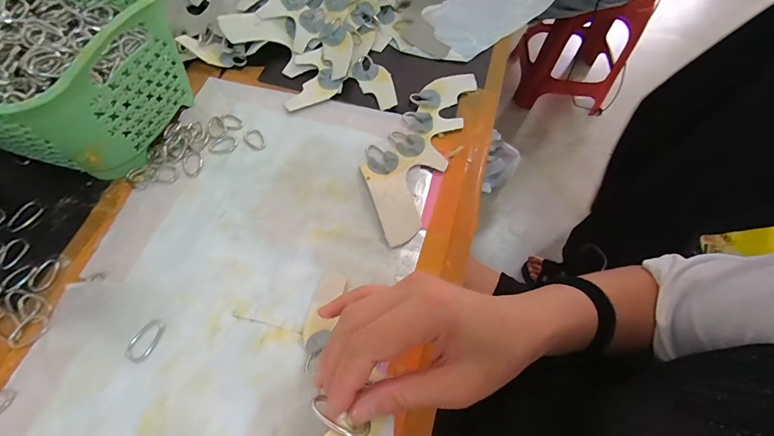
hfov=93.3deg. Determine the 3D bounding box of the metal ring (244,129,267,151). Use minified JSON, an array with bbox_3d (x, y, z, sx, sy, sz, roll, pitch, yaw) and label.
[{"bbox_3d":[-0.142,-0.084,0.391,0.020,0.004,0.030,-30,69,-17],"label":"metal ring"}]

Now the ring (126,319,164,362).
[{"bbox_3d":[-0.195,0.098,0.295,0.019,0.004,0.034,26,65,9],"label":"ring"}]

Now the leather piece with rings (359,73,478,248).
[{"bbox_3d":[0.032,-0.082,0.394,0.077,0.011,0.230,23,64,8],"label":"leather piece with rings"}]

